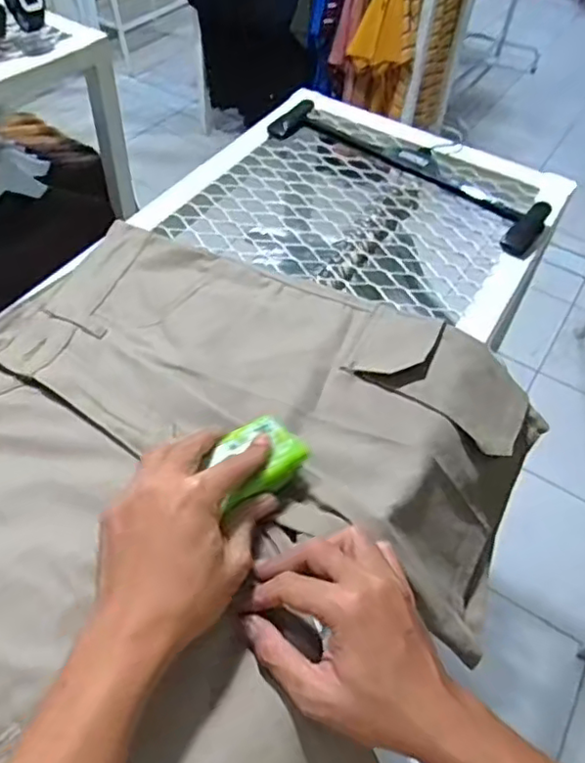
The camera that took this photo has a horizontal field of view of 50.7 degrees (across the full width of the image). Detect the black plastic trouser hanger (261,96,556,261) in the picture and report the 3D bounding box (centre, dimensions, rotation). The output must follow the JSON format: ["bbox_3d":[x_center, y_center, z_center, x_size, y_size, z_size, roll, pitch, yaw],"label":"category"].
[{"bbox_3d":[0.130,-0.251,0.725,0.354,0.032,0.079,36,58,22],"label":"black plastic trouser hanger"}]

